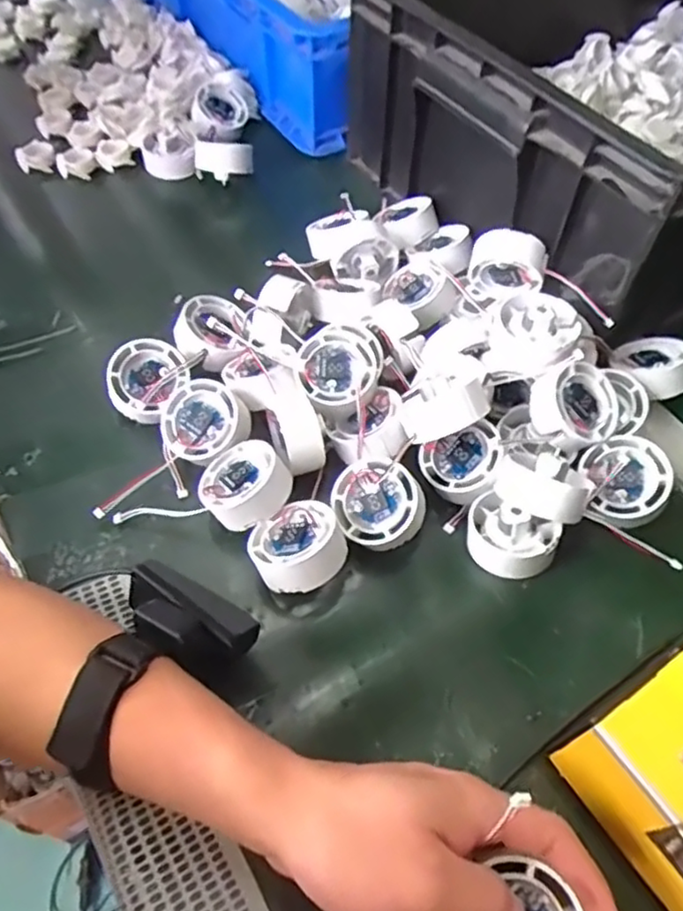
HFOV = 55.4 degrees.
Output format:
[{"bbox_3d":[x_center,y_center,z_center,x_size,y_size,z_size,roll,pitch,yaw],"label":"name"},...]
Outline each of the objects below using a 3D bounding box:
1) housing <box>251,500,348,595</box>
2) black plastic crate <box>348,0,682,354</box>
[{"bbox_3d":[-0.024,0.056,0.386,0.054,0.026,0.054,-15,36,11],"label":"housing"},{"bbox_3d":[0.277,-0.324,0.574,0.459,0.160,0.360,-28,60,-19],"label":"black plastic crate"}]

